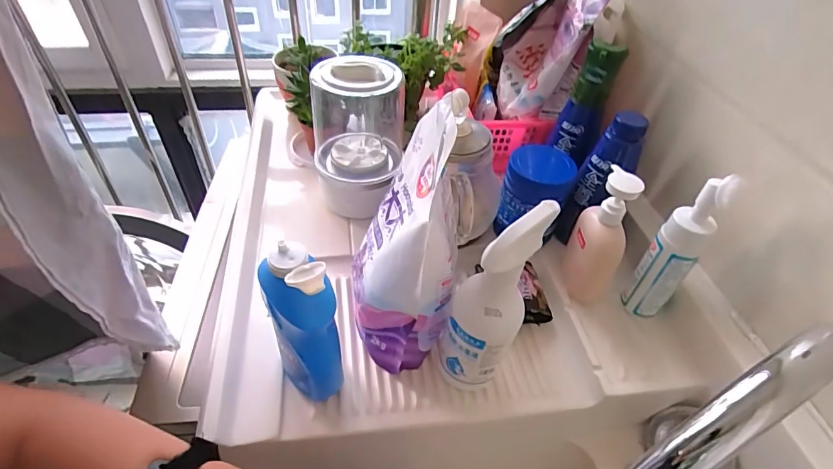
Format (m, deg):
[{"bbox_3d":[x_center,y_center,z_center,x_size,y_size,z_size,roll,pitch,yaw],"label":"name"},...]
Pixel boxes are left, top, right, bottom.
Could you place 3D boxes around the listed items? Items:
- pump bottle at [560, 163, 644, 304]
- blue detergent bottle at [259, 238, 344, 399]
[{"bbox_3d":[0.217,0.011,0.537,0.060,0.181,0.061,24,48,18],"label":"pump bottle"},{"bbox_3d":[-0.104,0.093,0.417,0.053,0.200,0.068,-17,49,-20],"label":"blue detergent bottle"}]

